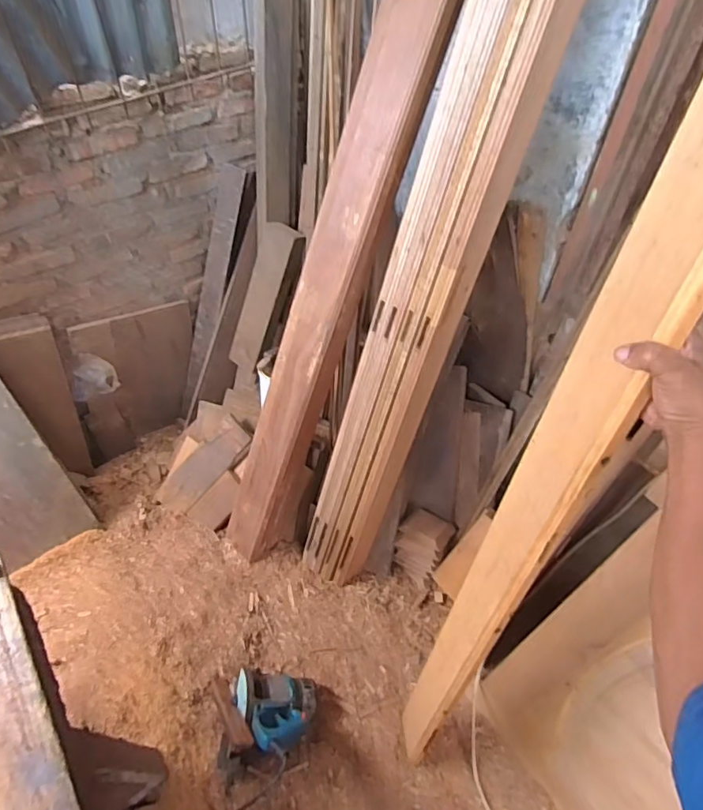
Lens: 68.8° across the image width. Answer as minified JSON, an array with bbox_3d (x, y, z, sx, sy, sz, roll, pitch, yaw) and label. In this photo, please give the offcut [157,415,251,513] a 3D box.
[{"bbox_3d":[-0.490,0.212,1.709,0.127,0.028,0.382,44,95,2],"label":"offcut"}]

